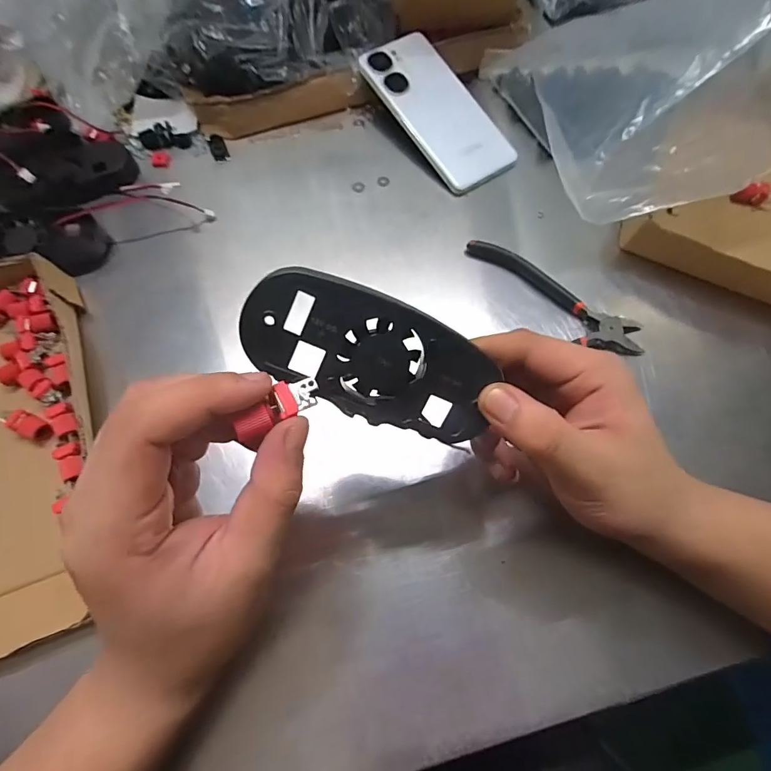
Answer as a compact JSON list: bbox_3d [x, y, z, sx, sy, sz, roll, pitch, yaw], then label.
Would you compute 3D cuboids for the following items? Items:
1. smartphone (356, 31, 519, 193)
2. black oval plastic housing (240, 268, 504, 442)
[{"bbox_3d":[0.049,-0.254,0.385,0.077,0.007,0.161,-34,86,-13],"label":"smartphone"},{"bbox_3d":[-0.005,-0.010,0.174,0.104,0.011,0.048,23,102,-16],"label":"black oval plastic housing"}]

